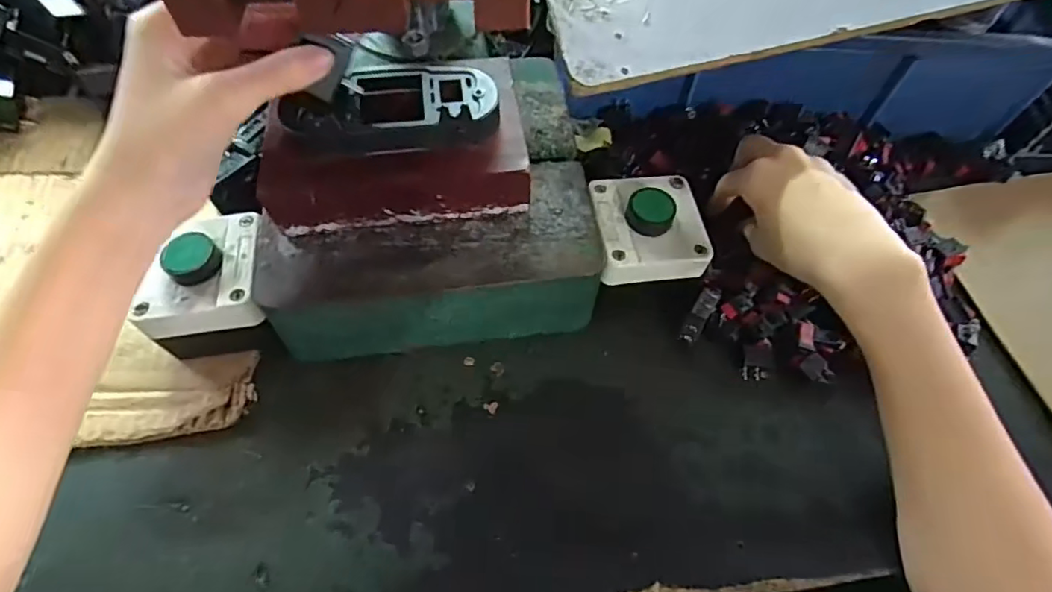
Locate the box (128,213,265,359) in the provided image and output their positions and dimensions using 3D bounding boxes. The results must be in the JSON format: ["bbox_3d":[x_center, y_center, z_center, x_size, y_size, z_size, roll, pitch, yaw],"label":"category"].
[{"bbox_3d":[-0.185,-0.005,0.336,0.067,0.060,0.076,-4,61,-5],"label":"box"}]

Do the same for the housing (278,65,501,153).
[{"bbox_3d":[-0.072,-0.106,0.311,0.111,0.025,0.049,-5,61,-5],"label":"housing"}]

